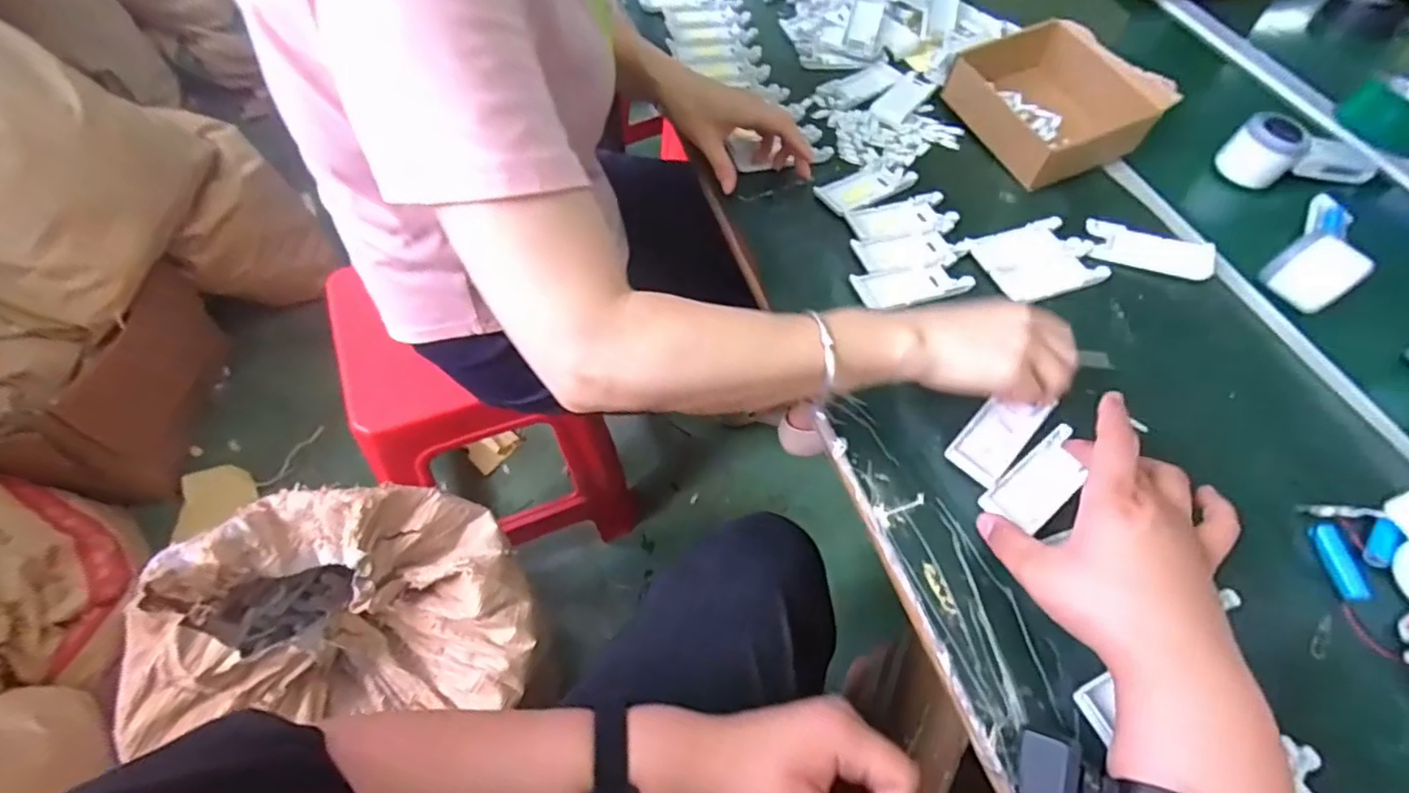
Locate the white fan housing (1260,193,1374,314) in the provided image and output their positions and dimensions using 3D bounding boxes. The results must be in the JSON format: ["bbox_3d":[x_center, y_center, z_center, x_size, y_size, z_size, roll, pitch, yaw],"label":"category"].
[{"bbox_3d":[0.585,-0.148,0.577,0.169,0.044,0.058,-38,68,-24],"label":"white fan housing"}]

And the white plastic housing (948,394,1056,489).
[{"bbox_3d":[0.222,0.027,0.473,0.040,0.005,0.096,41,64,20],"label":"white plastic housing"}]

